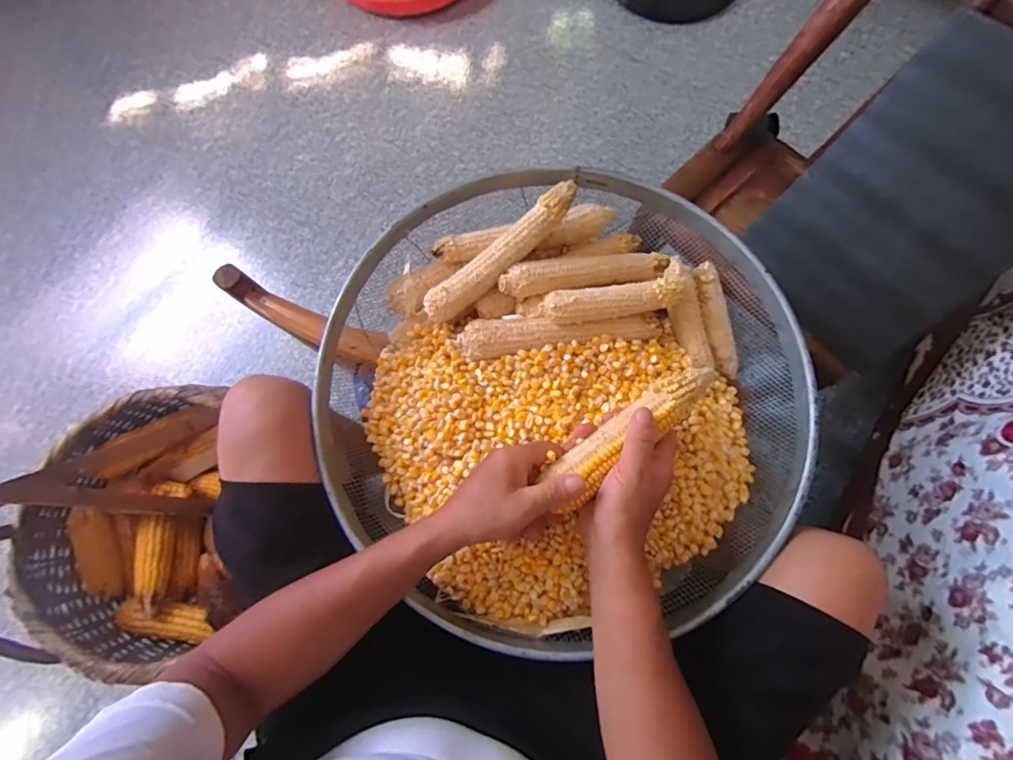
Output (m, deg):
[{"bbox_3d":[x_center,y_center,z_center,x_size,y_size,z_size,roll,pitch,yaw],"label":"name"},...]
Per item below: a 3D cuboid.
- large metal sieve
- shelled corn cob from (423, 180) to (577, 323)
[{"bbox_3d":[0.059,0.010,0.504,0.490,0.078,0.485,0,77,-1],"label":"large metal sieve"},{"bbox_3d":[-0.005,-0.137,0.521,0.203,0.036,0.036,-41,80,5],"label":"shelled corn cob"}]

